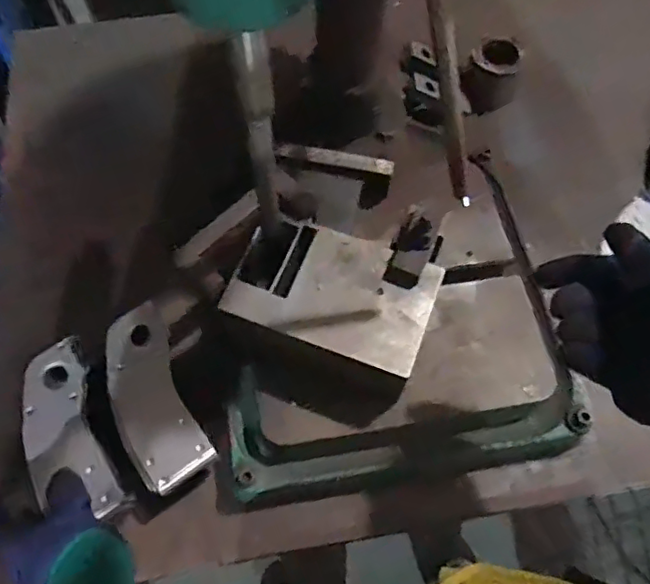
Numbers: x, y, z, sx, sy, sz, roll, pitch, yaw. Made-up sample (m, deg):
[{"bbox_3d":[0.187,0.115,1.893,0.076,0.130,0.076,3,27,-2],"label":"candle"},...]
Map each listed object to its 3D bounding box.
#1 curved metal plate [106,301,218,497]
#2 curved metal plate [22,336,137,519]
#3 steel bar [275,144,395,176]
[{"bbox_3d":[-0.171,0.102,0.571,0.072,0.028,0.172,-23,68,-11],"label":"curved metal plate"},{"bbox_3d":[-0.243,0.132,0.551,0.071,0.025,0.171,-24,74,-11],"label":"curved metal plate"},{"bbox_3d":[0.011,-0.145,0.639,0.128,0.005,0.017,10,97,1],"label":"steel bar"}]

